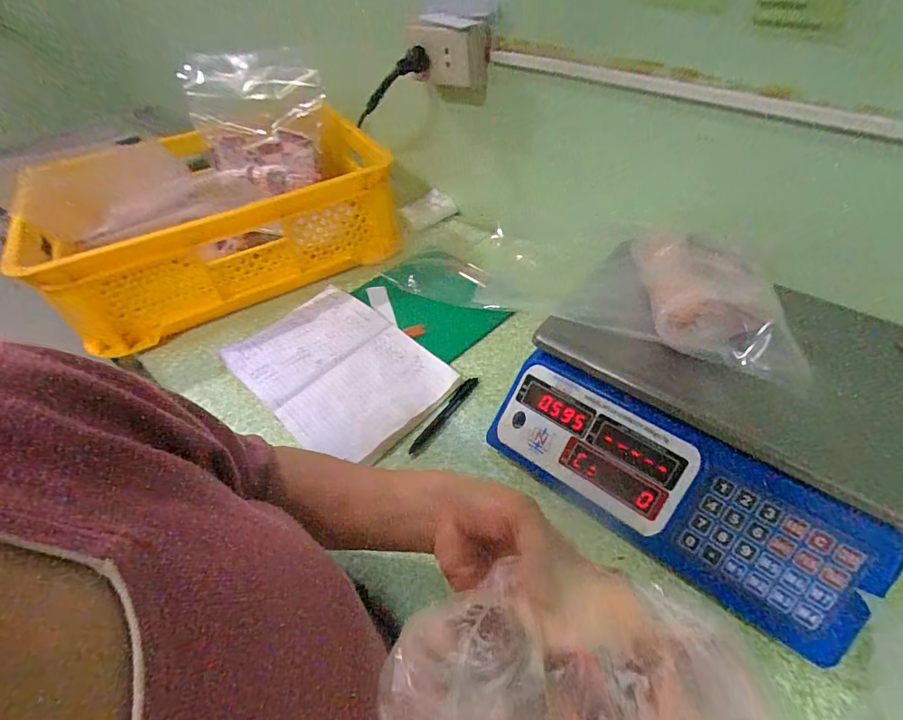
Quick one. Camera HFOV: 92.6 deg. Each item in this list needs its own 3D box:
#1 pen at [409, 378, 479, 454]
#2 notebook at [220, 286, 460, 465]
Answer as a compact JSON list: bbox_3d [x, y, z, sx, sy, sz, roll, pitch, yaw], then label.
[{"bbox_3d":[-0.008,0.067,0.537,0.013,0.009,0.126,28,55,26],"label":"pen"},{"bbox_3d":[-0.155,0.007,0.579,0.271,0.023,0.194,32,57,30],"label":"notebook"}]

